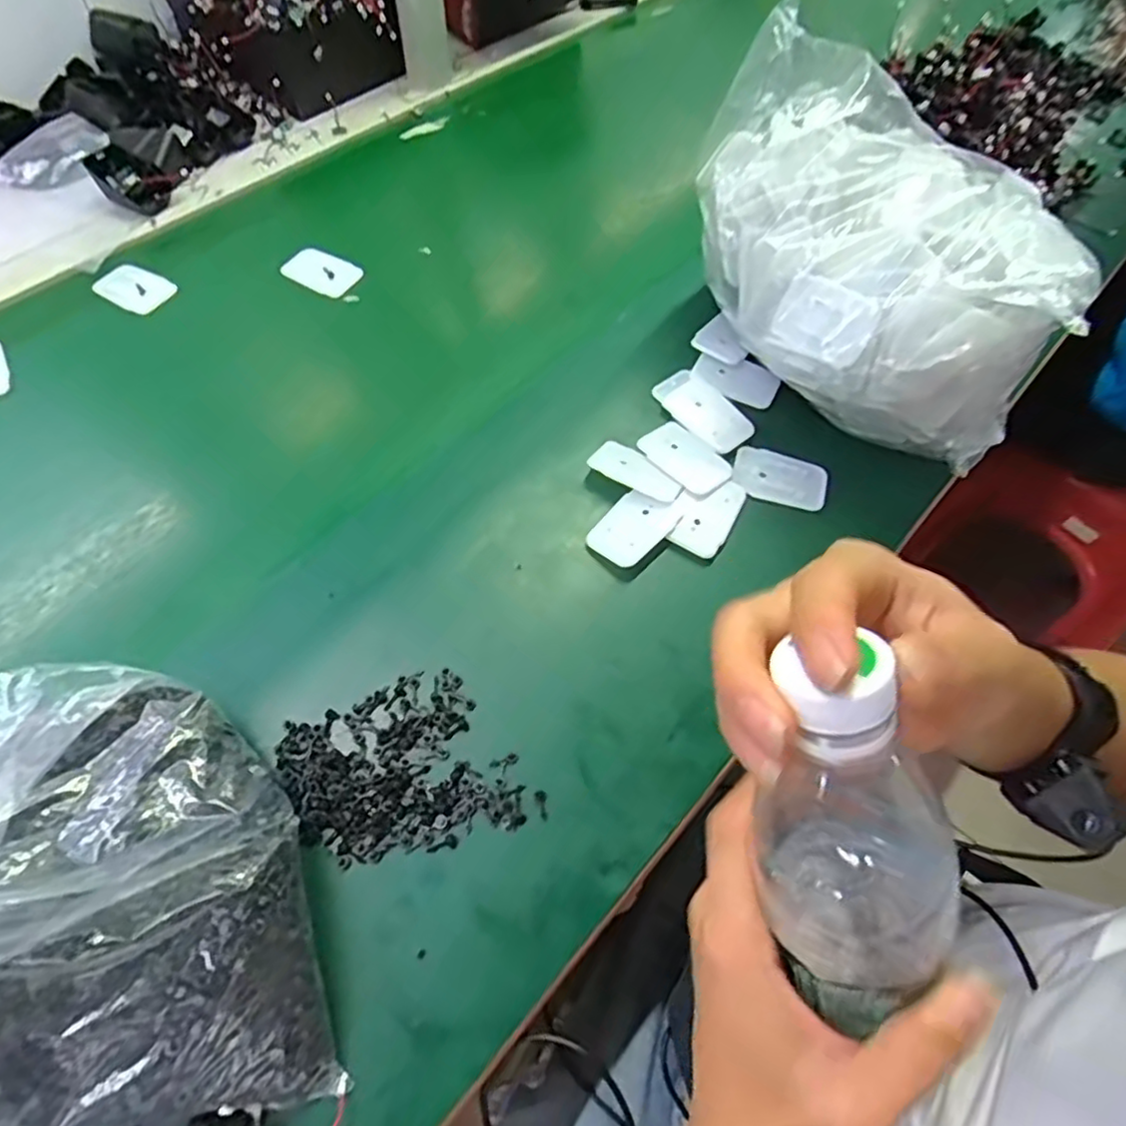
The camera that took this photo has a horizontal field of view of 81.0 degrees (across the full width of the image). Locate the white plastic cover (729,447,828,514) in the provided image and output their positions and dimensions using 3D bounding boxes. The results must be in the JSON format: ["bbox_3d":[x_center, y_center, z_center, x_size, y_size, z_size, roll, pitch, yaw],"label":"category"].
[{"bbox_3d":[0.162,-0.065,0.496,0.069,0.010,0.042,14,61,7],"label":"white plastic cover"}]

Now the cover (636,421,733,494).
[{"bbox_3d":[0.092,-0.080,0.495,0.043,0.005,0.067,-38,68,-20],"label":"cover"}]

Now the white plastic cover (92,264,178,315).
[{"bbox_3d":[-0.382,-0.247,0.587,0.065,0.004,0.047,29,63,14],"label":"white plastic cover"}]

